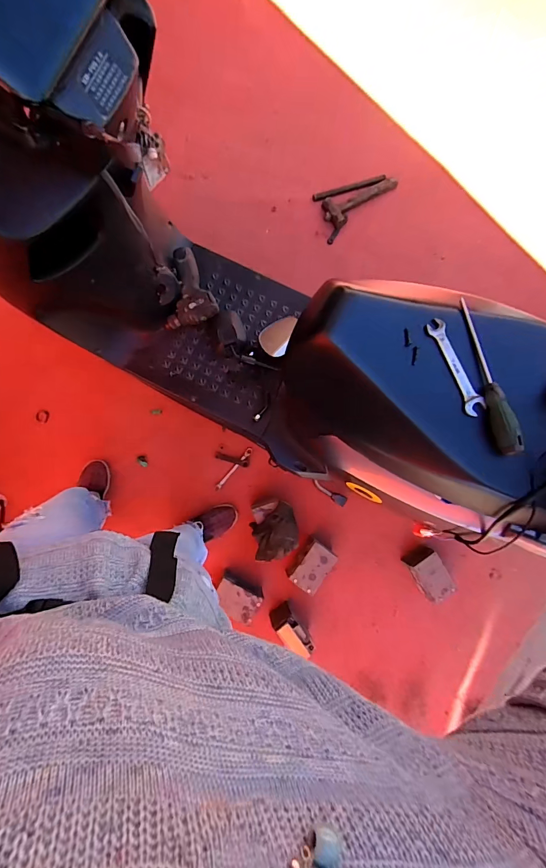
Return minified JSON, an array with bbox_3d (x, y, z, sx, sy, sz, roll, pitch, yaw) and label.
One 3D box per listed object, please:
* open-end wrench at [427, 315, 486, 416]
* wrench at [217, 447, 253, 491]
[{"bbox_3d":[0.283,-0.104,0.567,0.028,0.008,0.157,-22,81,-5],"label":"open-end wrench"},{"bbox_3d":[-0.136,0.124,1.279,0.023,0.010,0.183,39,82,0],"label":"wrench"}]

